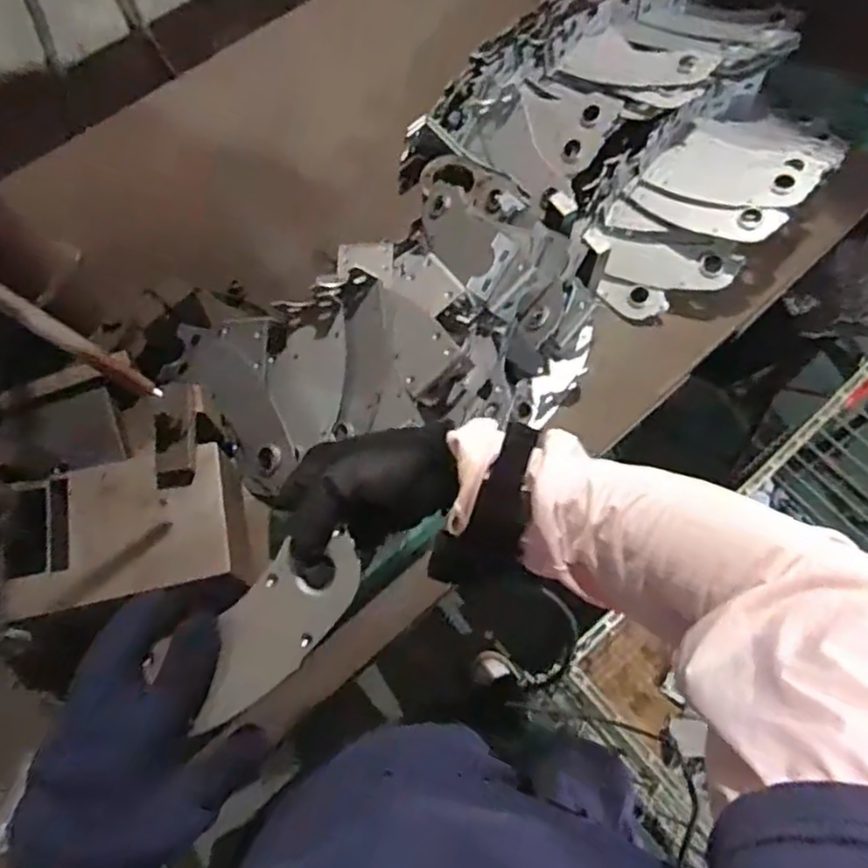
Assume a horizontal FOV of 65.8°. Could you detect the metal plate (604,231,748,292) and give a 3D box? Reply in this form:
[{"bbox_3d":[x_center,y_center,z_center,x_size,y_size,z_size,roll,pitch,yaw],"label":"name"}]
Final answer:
[{"bbox_3d":[0.271,-0.194,0.775,0.149,0.029,0.064,19,70,7],"label":"metal plate"}]

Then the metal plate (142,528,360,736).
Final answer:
[{"bbox_3d":[-0.097,0.116,0.399,0.053,0.006,0.134,45,97,15],"label":"metal plate"}]

